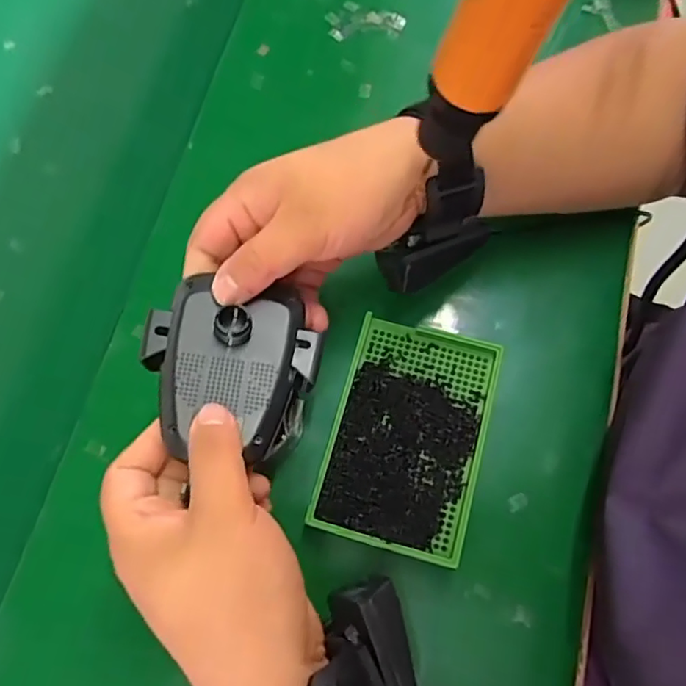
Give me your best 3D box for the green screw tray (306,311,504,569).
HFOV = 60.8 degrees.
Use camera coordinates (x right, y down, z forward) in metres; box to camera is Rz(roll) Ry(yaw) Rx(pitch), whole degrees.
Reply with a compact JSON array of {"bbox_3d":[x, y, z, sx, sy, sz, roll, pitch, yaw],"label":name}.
[{"bbox_3d":[0.041,0.058,0.368,0.090,0.032,0.136,15,73,6],"label":"green screw tray"}]

